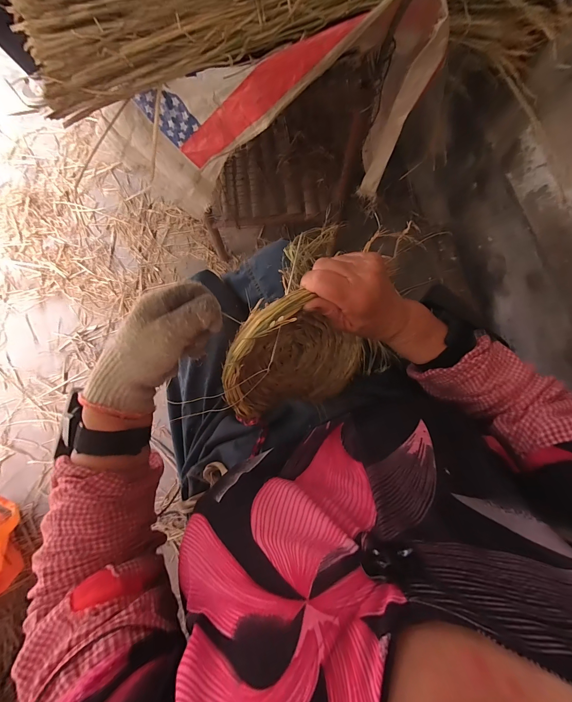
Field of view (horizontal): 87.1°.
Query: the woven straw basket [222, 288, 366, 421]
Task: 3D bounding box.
[{"bbox_3d":[0.008,0.011,0.356,0.143,0.182,0.060,-49,48,11],"label":"woven straw basket"}]

